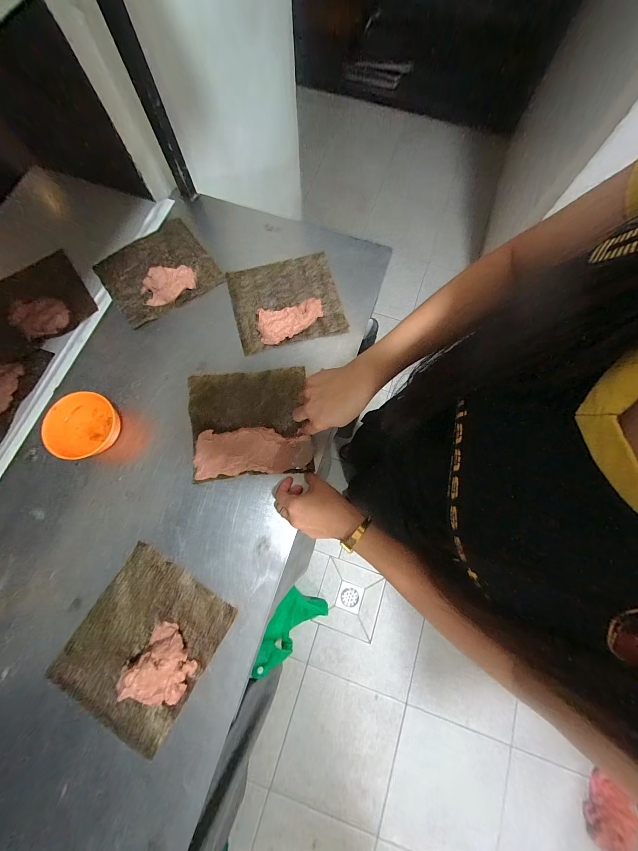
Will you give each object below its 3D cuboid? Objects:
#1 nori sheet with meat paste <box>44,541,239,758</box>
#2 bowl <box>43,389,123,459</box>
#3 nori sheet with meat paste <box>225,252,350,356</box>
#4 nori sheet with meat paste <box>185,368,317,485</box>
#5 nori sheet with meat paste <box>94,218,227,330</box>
[{"bbox_3d":[-0.246,0.302,0.384,0.184,0.031,0.199,30,77,8],"label":"nori sheet with meat paste"},{"bbox_3d":[-0.370,0.001,0.448,0.093,0.049,0.106,17,76,4],"label":"bowl"},{"bbox_3d":[-0.064,-0.246,0.536,0.199,0.022,0.183,-14,75,-4],"label":"nori sheet with meat paste"},{"bbox_3d":[-0.116,-0.006,0.474,0.193,0.016,0.179,-7,75,-2],"label":"nori sheet with meat paste"},{"bbox_3d":[-0.319,-0.309,0.547,0.199,0.035,0.185,-35,78,-9],"label":"nori sheet with meat paste"}]

